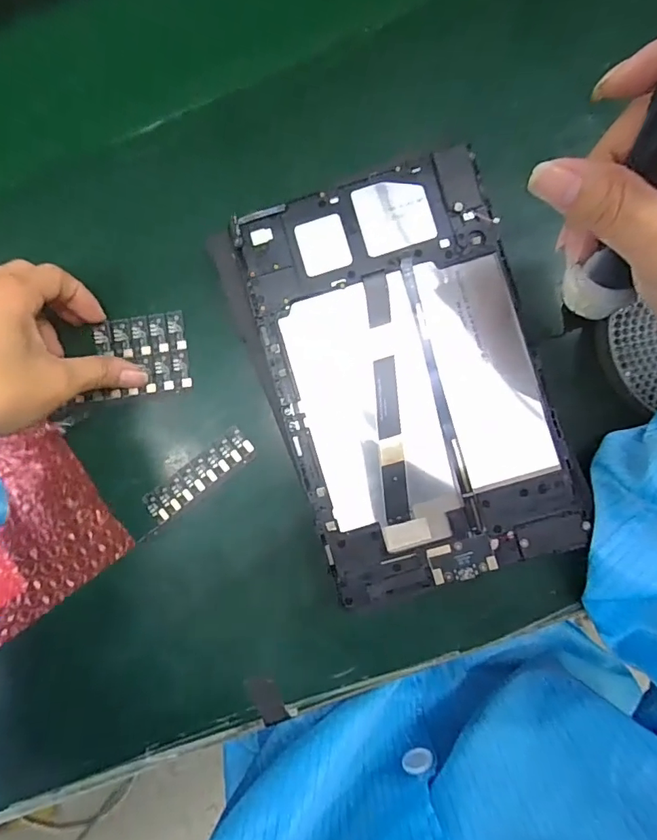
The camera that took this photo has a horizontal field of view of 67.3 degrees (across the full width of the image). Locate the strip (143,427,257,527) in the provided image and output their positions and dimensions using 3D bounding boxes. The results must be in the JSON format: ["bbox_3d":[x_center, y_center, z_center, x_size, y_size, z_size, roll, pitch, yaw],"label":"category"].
[{"bbox_3d":[-0.084,0.037,0.317,0.079,0.005,0.022,-38,84,8],"label":"strip"}]

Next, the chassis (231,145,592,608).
[{"bbox_3d":[0.046,-0.025,0.287,0.145,0.010,0.234,-17,88,4],"label":"chassis"}]

